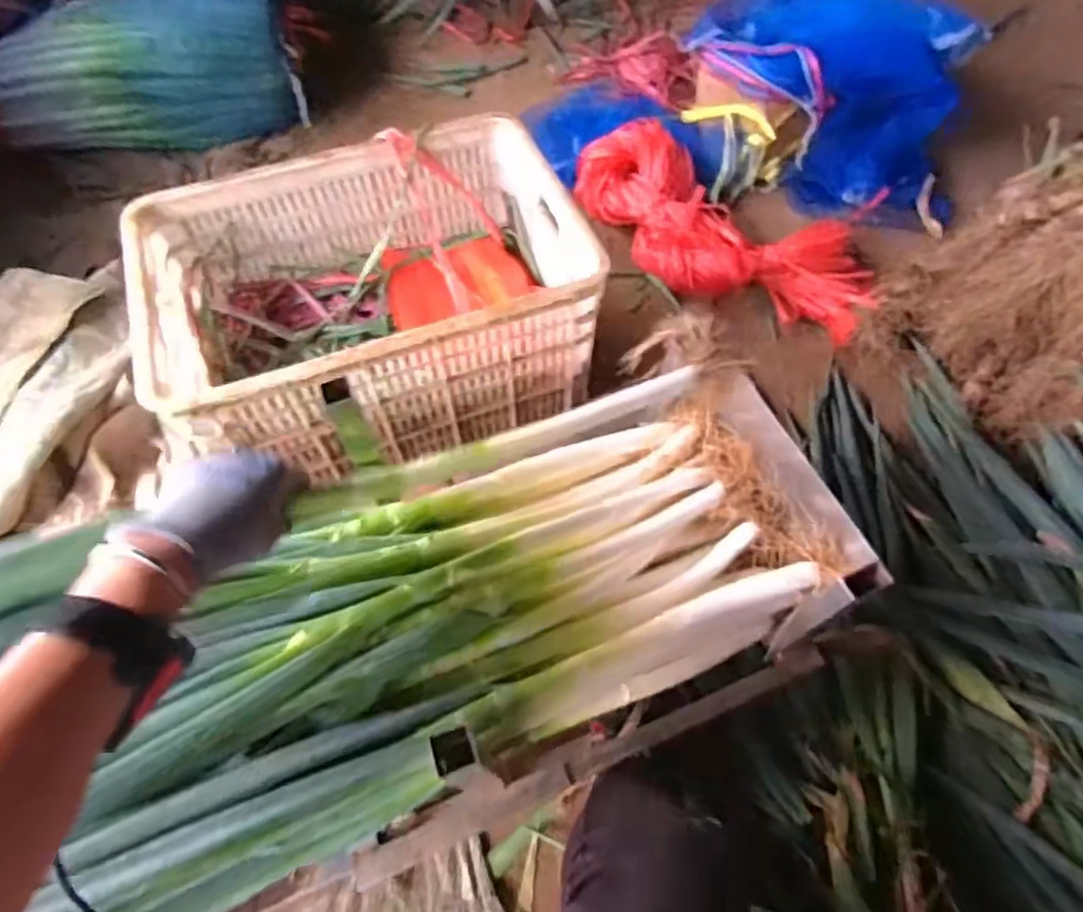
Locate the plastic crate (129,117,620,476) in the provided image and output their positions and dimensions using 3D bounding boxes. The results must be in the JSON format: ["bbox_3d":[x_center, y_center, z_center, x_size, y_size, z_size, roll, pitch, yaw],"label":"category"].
[{"bbox_3d":[-0.217,-0.202,0.839,0.508,0.208,0.335,-19,62,-11],"label":"plastic crate"}]

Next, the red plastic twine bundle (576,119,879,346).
[{"bbox_3d":[0.304,-0.401,1.126,0.575,0.095,0.239,32,65,17],"label":"red plastic twine bundle"}]

